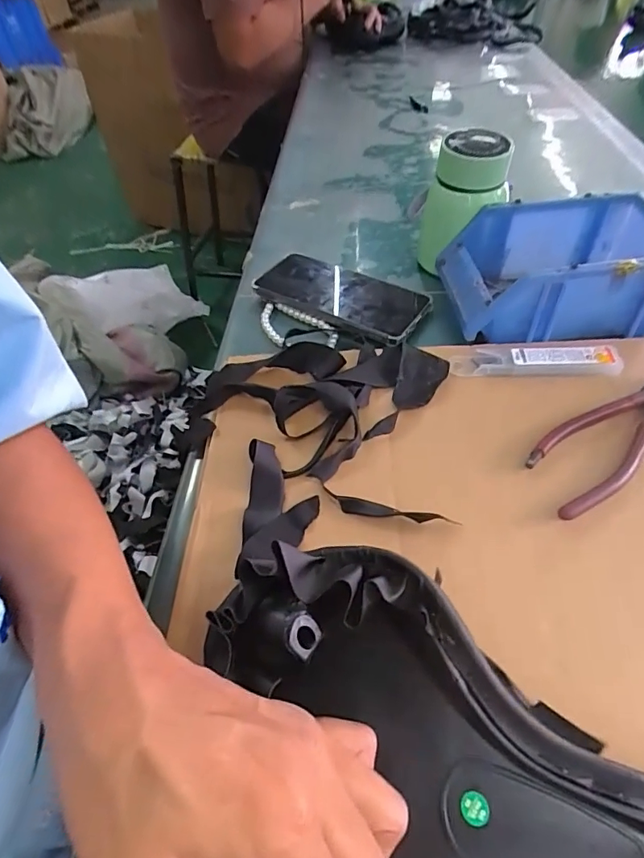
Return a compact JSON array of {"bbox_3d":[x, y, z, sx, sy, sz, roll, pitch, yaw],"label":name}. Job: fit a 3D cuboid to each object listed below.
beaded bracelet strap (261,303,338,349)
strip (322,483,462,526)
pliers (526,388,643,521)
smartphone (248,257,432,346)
[{"bbox_3d":[-0.025,-0.091,0.437,0.084,0.008,0.045,28,58,26],"label":"beaded bracelet strap"},{"bbox_3d":[0.040,0.051,0.296,0.085,0.008,0.013,13,52,16],"label":"strip"},{"bbox_3d":[0.205,0.001,0.324,0.170,0.009,0.052,-28,52,-17],"label":"pliers"},{"bbox_3d":[0.015,-0.130,0.459,0.167,0.015,0.078,26,57,25],"label":"smartphone"}]

